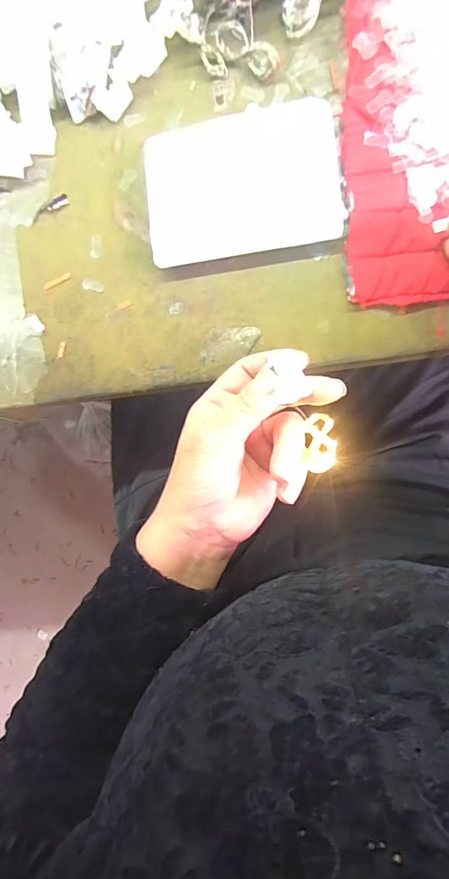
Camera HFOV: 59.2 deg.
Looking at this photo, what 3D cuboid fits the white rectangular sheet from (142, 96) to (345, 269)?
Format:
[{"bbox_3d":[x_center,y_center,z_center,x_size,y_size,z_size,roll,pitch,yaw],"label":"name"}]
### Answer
[{"bbox_3d":[0.011,-0.179,0.275,0.130,0.011,0.099,-6,90,9],"label":"white rectangular sheet"}]

